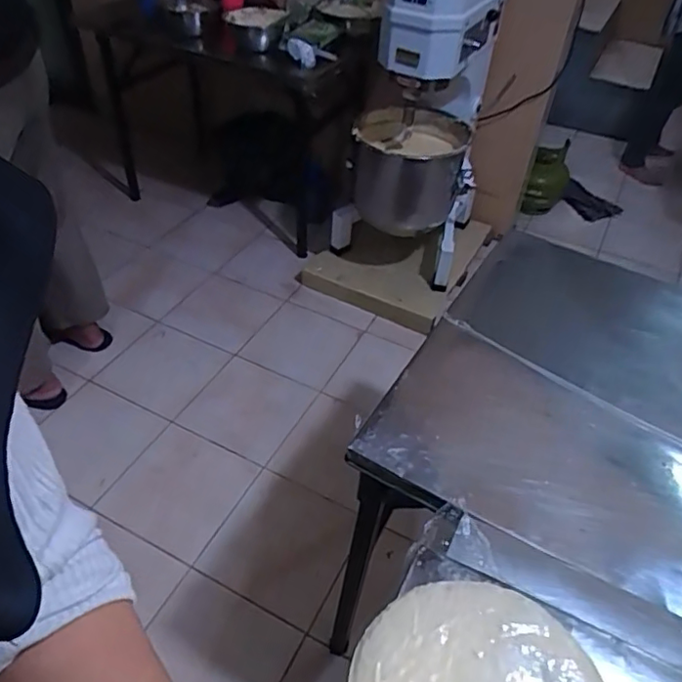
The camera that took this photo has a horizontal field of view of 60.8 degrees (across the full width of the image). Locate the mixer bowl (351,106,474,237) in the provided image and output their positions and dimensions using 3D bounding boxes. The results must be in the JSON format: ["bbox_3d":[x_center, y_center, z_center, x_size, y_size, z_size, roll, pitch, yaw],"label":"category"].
[{"bbox_3d":[0.205,-0.530,1.827,0.333,0.310,0.409,8,44,4],"label":"mixer bowl"}]

